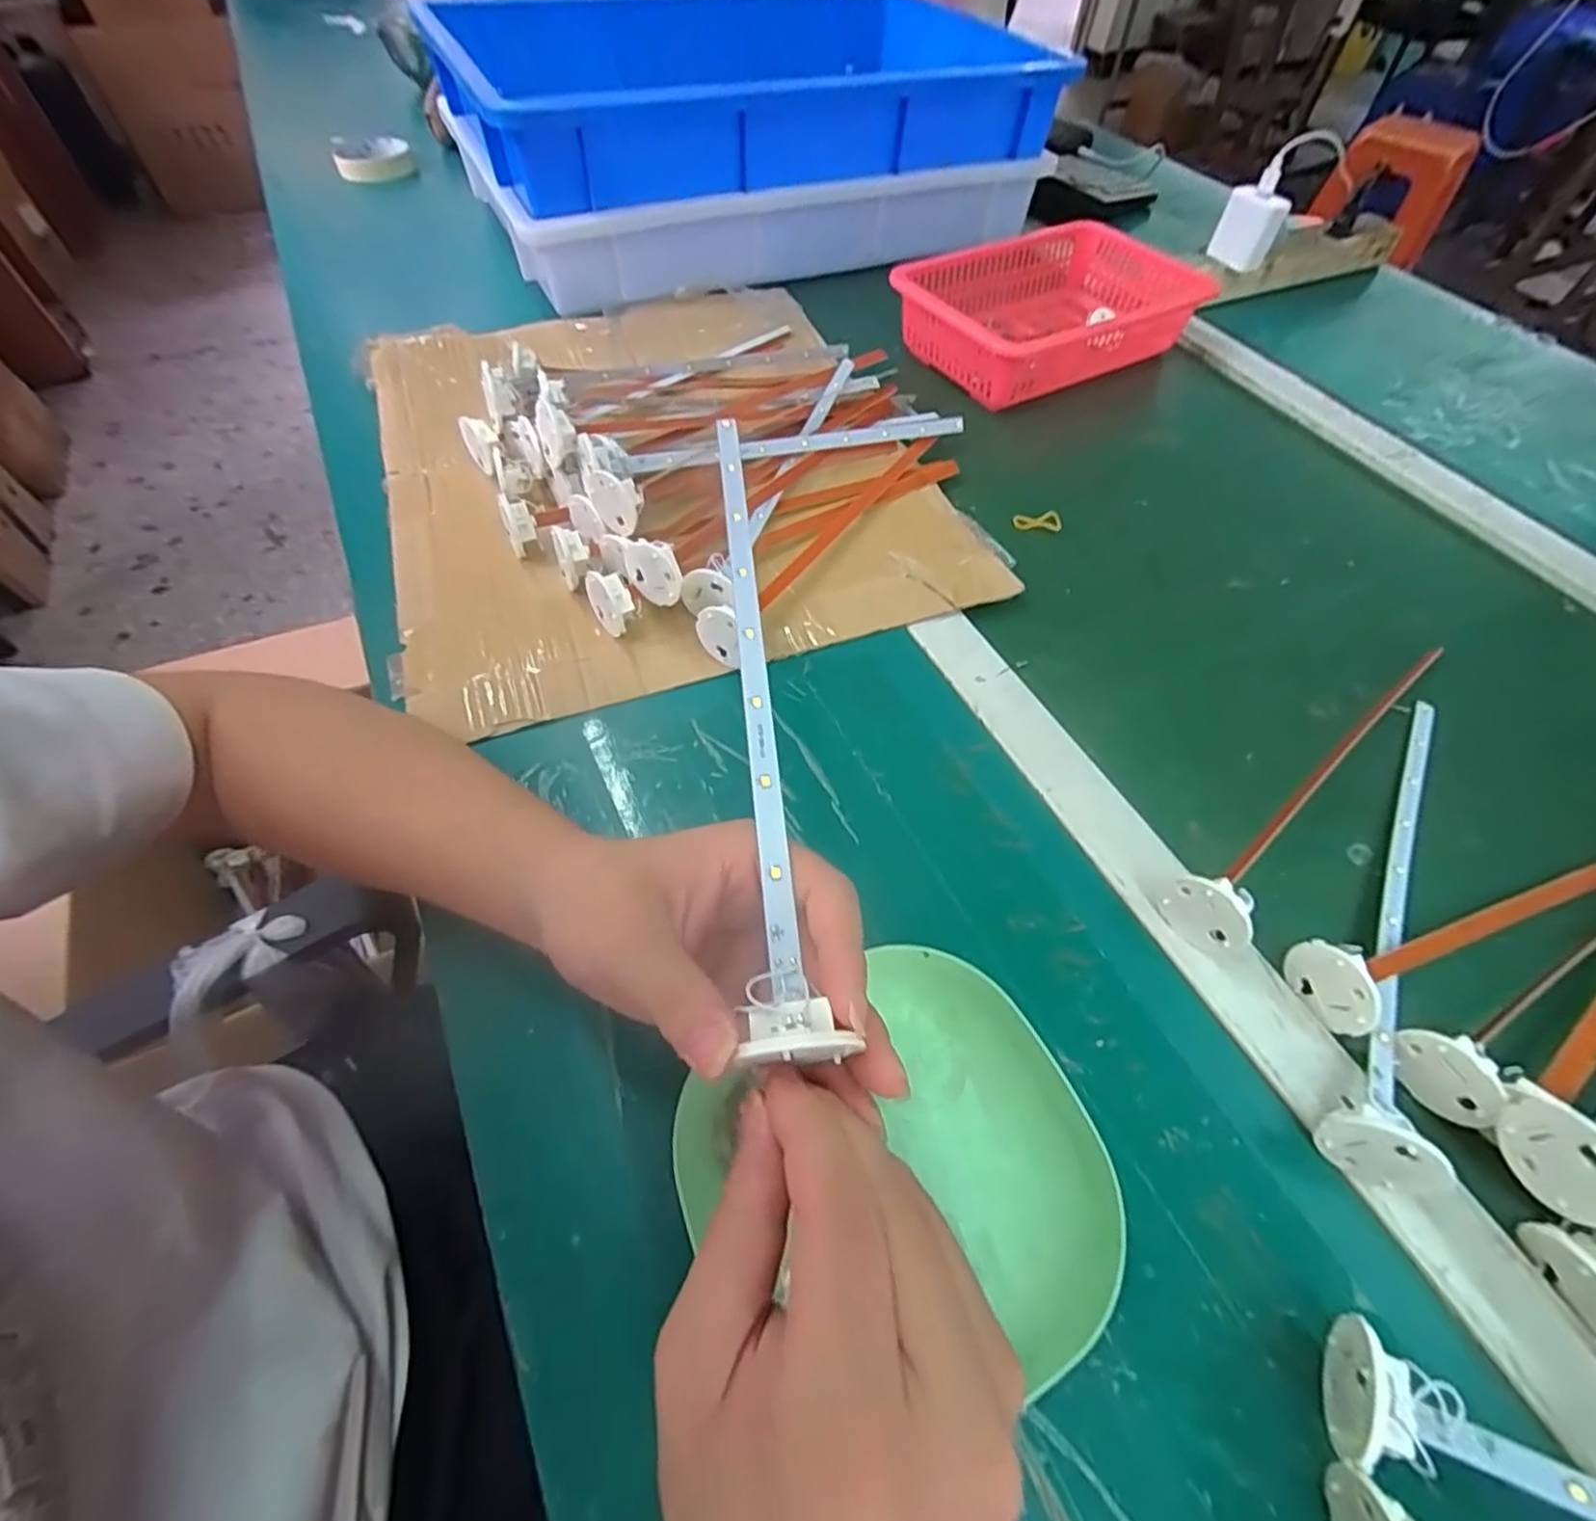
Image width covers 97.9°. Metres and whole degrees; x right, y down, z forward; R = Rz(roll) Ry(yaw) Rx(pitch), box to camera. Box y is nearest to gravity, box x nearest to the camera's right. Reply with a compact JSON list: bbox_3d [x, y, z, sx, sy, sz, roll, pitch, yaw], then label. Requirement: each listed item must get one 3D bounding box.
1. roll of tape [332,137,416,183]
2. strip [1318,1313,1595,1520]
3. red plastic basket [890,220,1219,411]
[{"bbox_3d":[-0.505,-0.715,0.828,0.084,0.024,0.093,-22,60,-17],"label":"roll of tape"},{"bbox_3d":[0.300,0.227,0.166,0.286,0.030,0.033,13,55,22],"label":"strip"},{"bbox_3d":[0.230,-0.403,0.622,0.258,0.058,0.168,-28,62,-20],"label":"red plastic basket"}]

